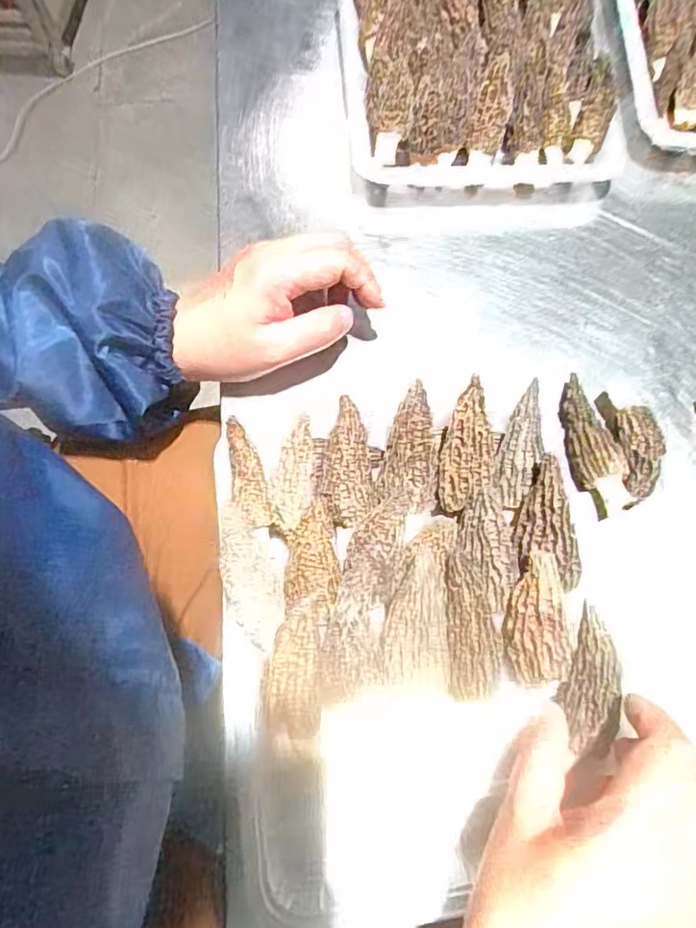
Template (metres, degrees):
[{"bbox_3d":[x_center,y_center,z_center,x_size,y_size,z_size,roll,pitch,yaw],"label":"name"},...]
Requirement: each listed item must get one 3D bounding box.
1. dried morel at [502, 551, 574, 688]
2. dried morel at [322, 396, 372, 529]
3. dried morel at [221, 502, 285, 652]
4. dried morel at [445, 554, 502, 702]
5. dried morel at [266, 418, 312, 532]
[{"bbox_3d":[0.099,0.082,0.302,0.032,0.014,0.069,2,93,1],"label":"dried morel"},{"bbox_3d":[-0.001,-0.001,0.333,0.027,0.015,0.071,0,68,-2],"label":"dried morel"},{"bbox_3d":[-0.051,0.058,0.307,0.027,0.026,0.074,-15,92,-6],"label":"dried morel"},{"bbox_3d":[0.063,0.085,0.302,0.025,0.012,0.072,-4,84,-2],"label":"dried morel"},{"bbox_3d":[-0.031,0.005,0.327,0.022,0.011,0.063,10,85,4],"label":"dried morel"}]

